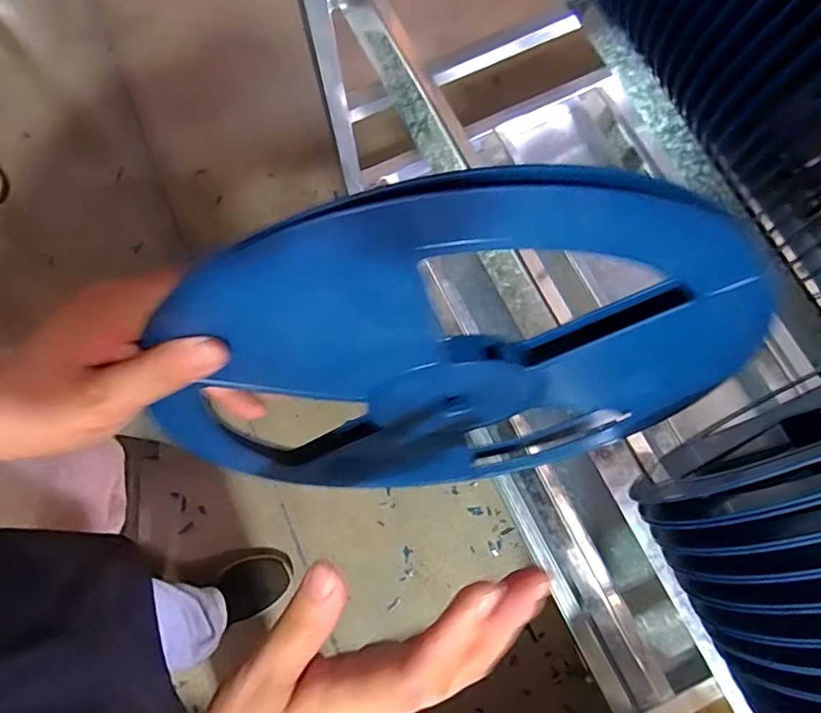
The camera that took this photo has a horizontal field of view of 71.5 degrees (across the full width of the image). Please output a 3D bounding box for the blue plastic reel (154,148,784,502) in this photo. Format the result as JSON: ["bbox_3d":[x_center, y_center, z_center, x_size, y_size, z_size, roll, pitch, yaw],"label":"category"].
[{"bbox_3d":[0.024,0.016,0.322,0.307,0.309,0.020,-23,56,29],"label":"blue plastic reel"}]

